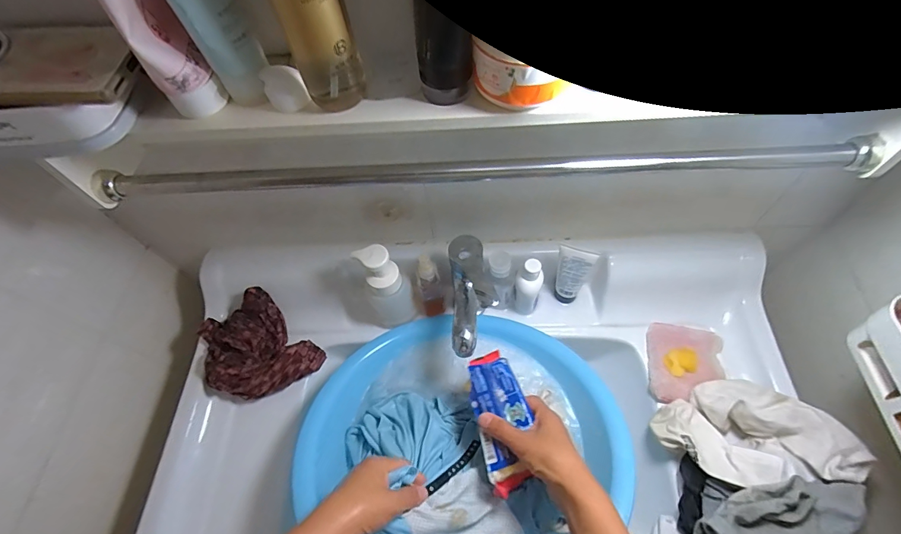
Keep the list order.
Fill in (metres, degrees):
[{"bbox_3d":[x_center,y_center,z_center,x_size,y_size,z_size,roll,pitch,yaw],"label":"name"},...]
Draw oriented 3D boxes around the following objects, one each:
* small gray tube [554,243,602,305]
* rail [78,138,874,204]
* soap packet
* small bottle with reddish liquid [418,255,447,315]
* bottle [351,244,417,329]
[{"bbox_3d":[0.169,0.014,0.582,0.047,0.112,0.025,18,63,15],"label":"small gray tube"},{"bbox_3d":[0.022,-0.085,0.375,0.693,0.025,0.019,-2,60,4],"label":"rail"},{"bbox_3d":[0.057,0.172,0.471,0.061,0.019,0.150,-5,62,2],"label":"soap packet"},{"bbox_3d":[-0.027,0.028,0.583,0.033,0.115,0.031,-6,59,1],"label":"small bottle with reddish liquid"},{"bbox_3d":[-0.086,0.028,0.565,0.056,0.145,0.045,-17,60,-5],"label":"bottle"}]

